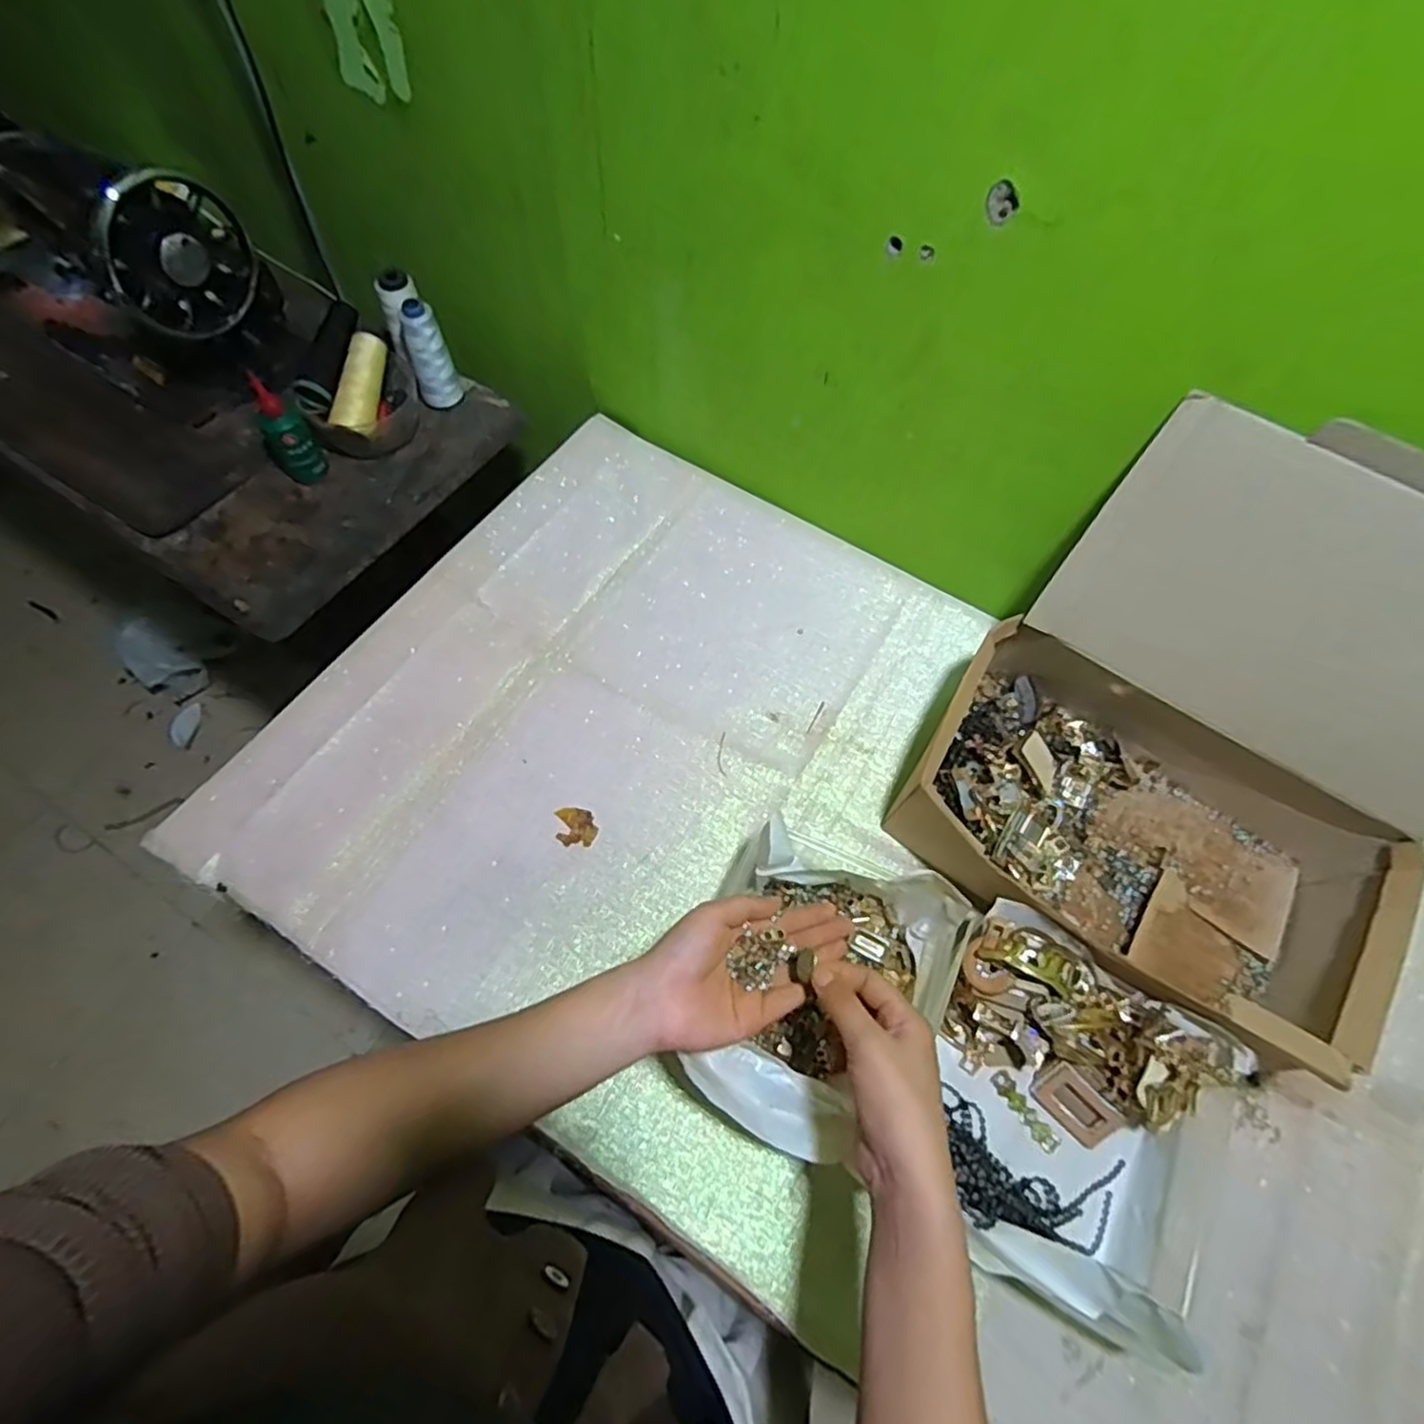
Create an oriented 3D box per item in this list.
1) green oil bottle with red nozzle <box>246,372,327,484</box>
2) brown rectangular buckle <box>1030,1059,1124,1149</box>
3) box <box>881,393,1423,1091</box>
[{"bbox_3d":[-0.442,-0.287,0.707,0.045,0.115,0.043,-37,70,-17],"label":"green oil bottle with red nozzle"},{"bbox_3d":[0.266,0.287,0.500,0.056,0.008,0.039,39,107,24],"label":"brown rectangular buckle"},{"bbox_3d":[0.356,0.034,0.486,0.328,0.279,0.299,31,67,13],"label":"box"}]

